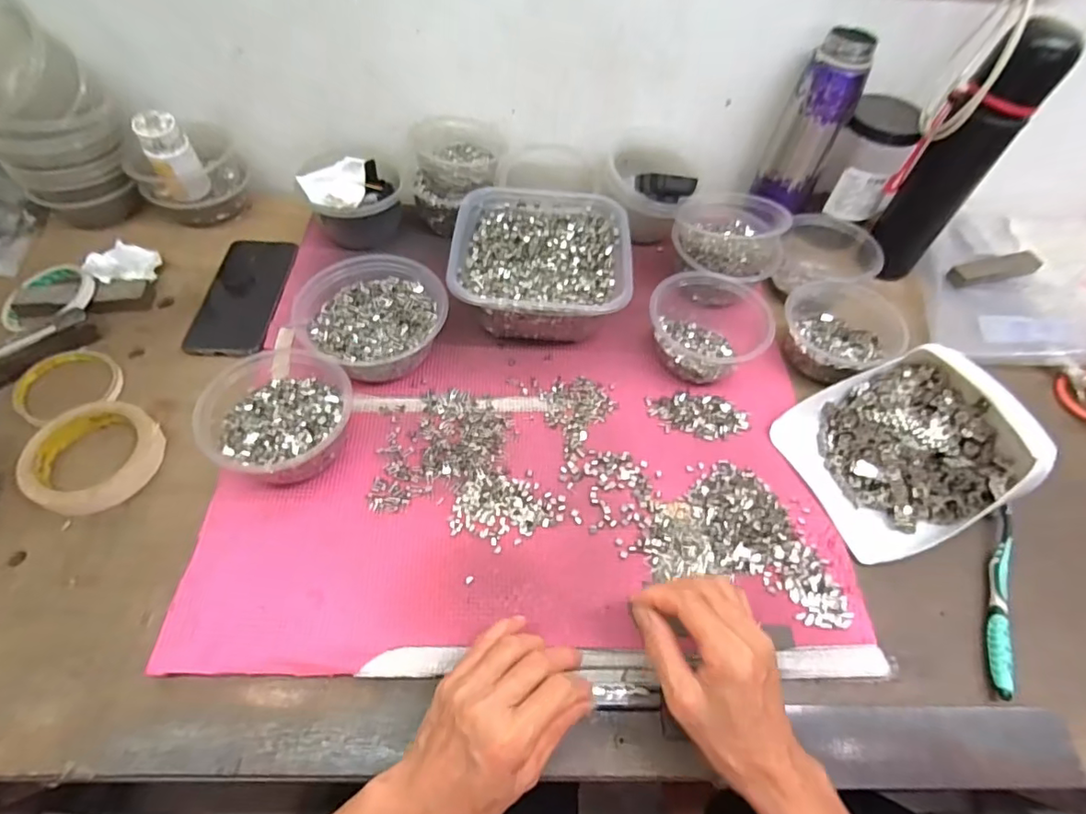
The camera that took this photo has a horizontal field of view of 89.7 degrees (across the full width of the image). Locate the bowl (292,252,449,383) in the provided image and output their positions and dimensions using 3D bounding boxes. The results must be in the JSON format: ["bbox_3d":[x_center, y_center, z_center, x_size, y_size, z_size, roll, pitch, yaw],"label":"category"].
[{"bbox_3d":[-0.163,-0.083,0.524,0.130,0.056,0.130,2,55,-3],"label":"bowl"}]

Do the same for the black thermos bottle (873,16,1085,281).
[{"bbox_3d":[0.418,-0.244,0.559,0.063,0.236,0.060,38,62,20],"label":"black thermos bottle"}]

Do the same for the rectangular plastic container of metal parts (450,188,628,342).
[{"bbox_3d":[-0.001,-0.148,0.573,0.173,0.073,0.177,4,56,-1],"label":"rectangular plastic container of metal parts"}]

